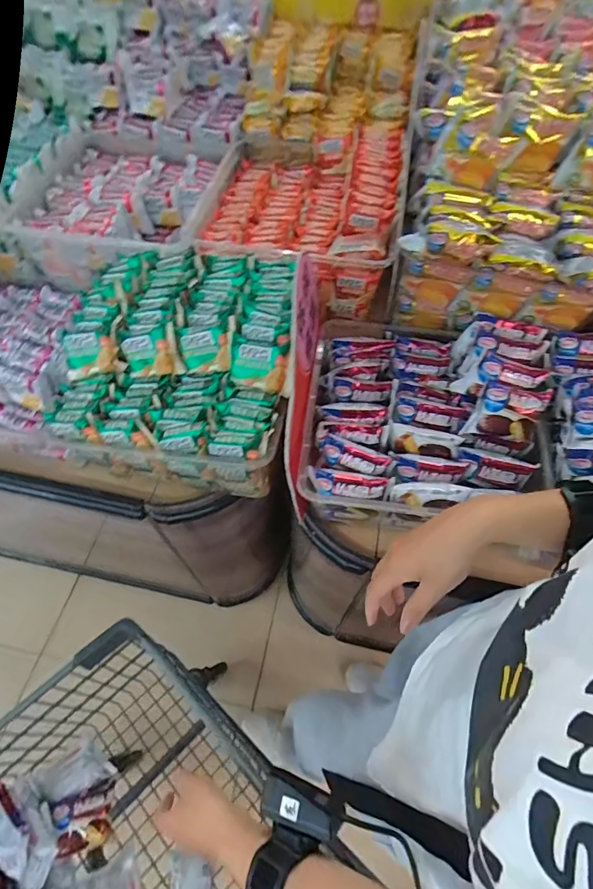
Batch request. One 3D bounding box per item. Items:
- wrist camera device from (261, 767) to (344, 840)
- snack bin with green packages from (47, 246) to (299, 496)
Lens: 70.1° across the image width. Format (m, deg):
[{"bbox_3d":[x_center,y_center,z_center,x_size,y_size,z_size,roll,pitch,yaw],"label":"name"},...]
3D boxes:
[{"bbox_3d":[0.004,0.312,0.365,0.069,0.018,0.032,4,58,24],"label":"wrist camera device"},{"bbox_3d":[-0.149,-0.116,0.576,0.291,0.146,0.293,10,60,6],"label":"snack bin with green packages"}]

